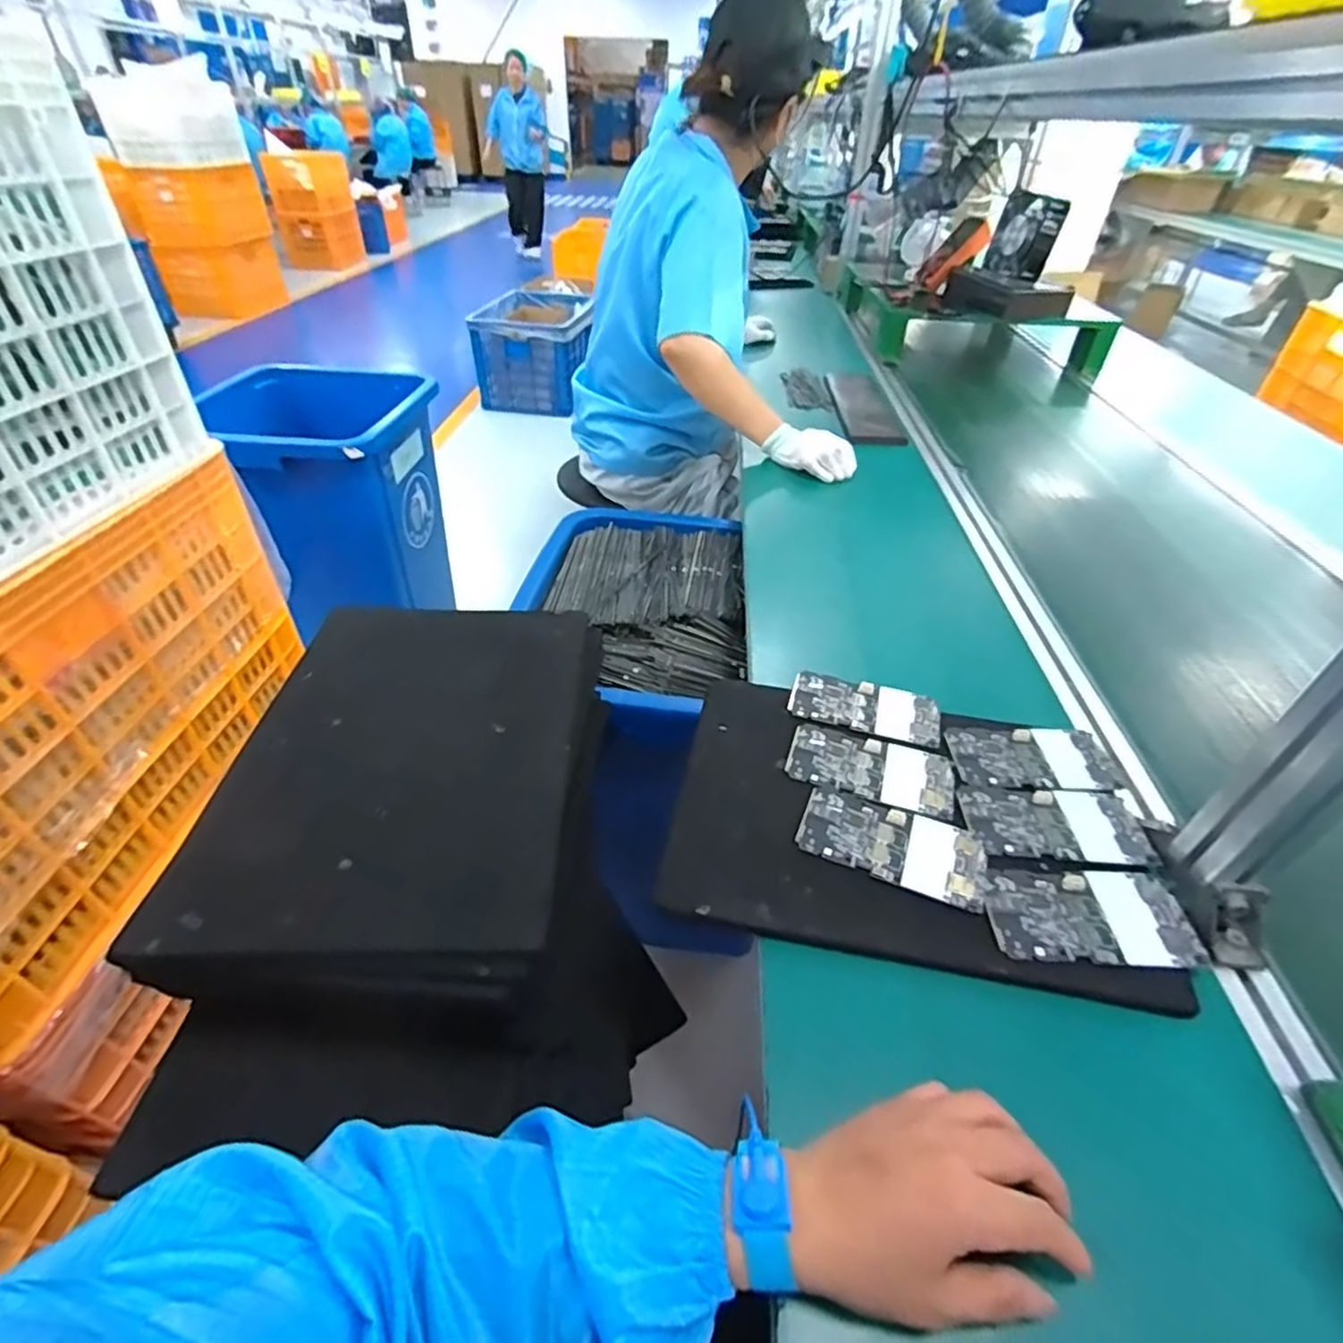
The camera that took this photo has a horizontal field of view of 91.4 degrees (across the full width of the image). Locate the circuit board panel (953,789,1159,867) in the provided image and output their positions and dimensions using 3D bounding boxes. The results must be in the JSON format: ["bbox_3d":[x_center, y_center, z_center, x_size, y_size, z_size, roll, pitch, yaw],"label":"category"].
[{"bbox_3d":[0.291,0.117,0.498,0.130,0.008,0.068,1,38,2],"label":"circuit board panel"}]

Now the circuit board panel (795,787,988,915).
[{"bbox_3d":[0.162,0.126,0.481,0.129,0.004,0.064,15,44,18],"label":"circuit board panel"}]

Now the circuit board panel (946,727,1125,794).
[{"bbox_3d":[0.305,0.073,0.553,0.128,0.004,0.070,-1,41,-1],"label":"circuit board panel"}]

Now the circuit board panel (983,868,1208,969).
[{"bbox_3d":[0.277,0.165,0.441,0.126,0.011,0.067,0,40,2],"label":"circuit board panel"}]

